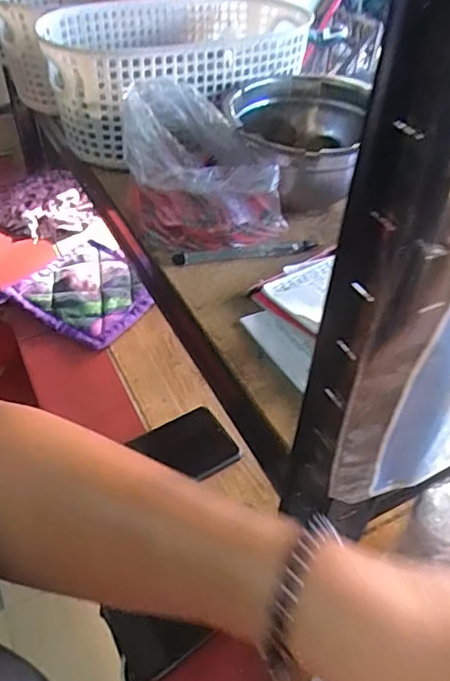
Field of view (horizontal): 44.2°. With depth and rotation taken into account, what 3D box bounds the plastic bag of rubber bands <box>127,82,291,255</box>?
[{"bbox_3d":[-0.025,-0.157,0.486,0.115,0.080,0.147,-9,46,-11],"label":"plastic bag of rubber bands"}]

